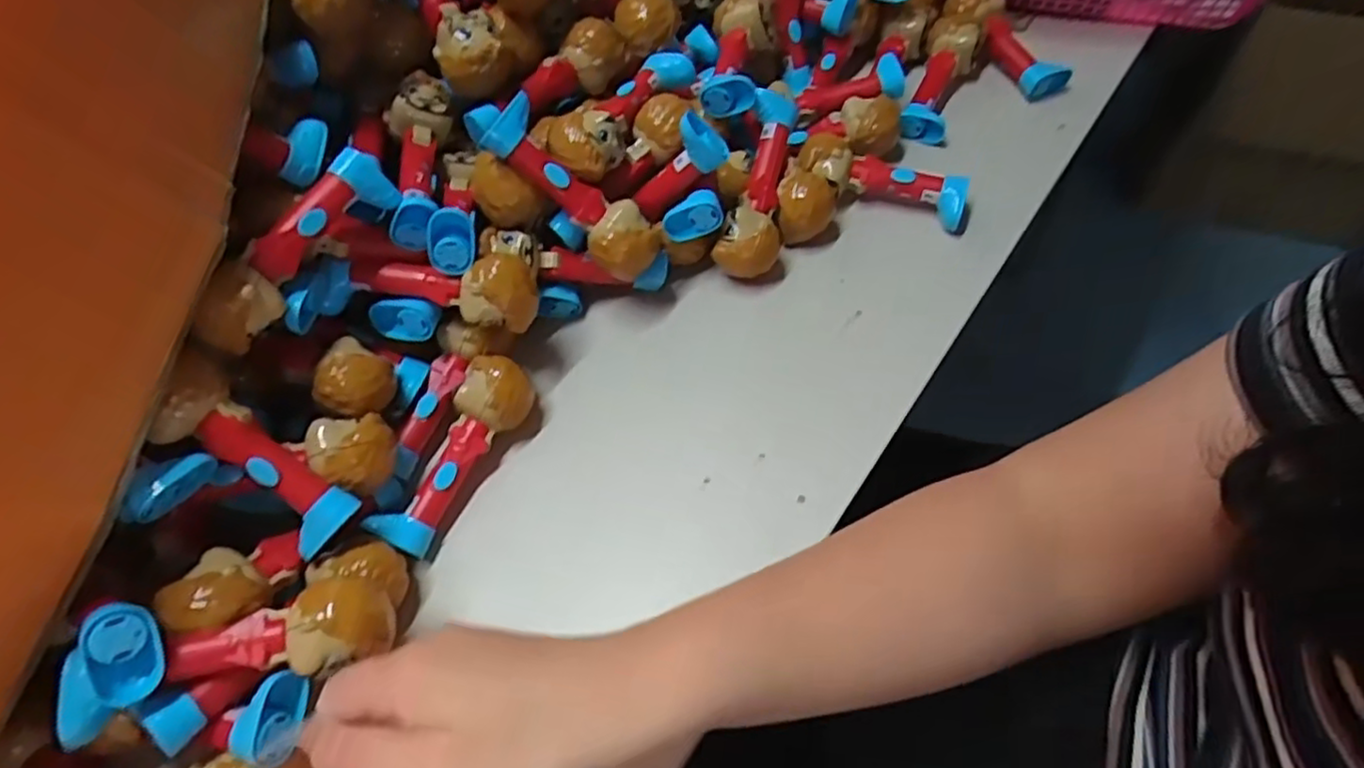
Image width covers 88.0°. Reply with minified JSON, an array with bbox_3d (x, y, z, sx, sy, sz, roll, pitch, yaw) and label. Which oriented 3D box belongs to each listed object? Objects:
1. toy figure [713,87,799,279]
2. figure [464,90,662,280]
[{"bbox_3d":[0.054,-0.138,0.480,0.039,0.042,0.128,12,81,12],"label":"toy figure"},{"bbox_3d":[-0.073,-0.120,0.437,0.145,0.048,0.042,41,62,-15],"label":"figure"}]

